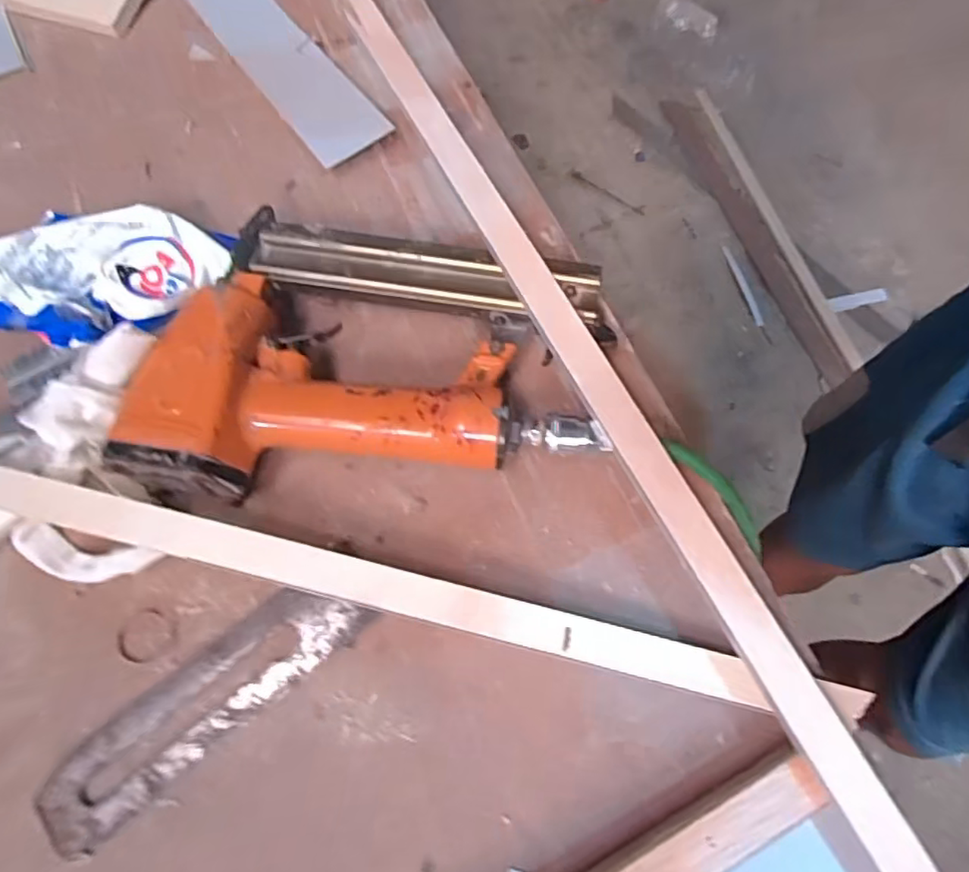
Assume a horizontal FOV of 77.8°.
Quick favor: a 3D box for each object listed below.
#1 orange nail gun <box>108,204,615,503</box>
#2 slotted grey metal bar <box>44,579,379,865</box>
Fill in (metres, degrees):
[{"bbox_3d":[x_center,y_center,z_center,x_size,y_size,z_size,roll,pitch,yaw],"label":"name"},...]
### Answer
[{"bbox_3d":[-0.056,-0.048,0.334,0.248,0.048,0.159,-2,70,-1],"label":"orange nail gun"},{"bbox_3d":[-0.136,0.129,0.295,0.165,0.005,0.044,-37,74,-13],"label":"slotted grey metal bar"}]

